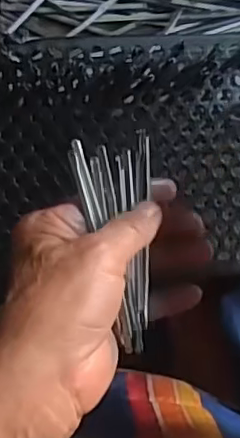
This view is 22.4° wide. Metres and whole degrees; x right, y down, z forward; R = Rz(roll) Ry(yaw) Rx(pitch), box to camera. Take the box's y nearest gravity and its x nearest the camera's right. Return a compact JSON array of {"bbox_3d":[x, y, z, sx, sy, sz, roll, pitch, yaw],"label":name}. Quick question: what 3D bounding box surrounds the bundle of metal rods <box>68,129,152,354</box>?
[{"bbox_3d":[0.002,0.014,0.324,0.042,0.022,0.115,-8,97,-4],"label":"bundle of metal rods"}]

